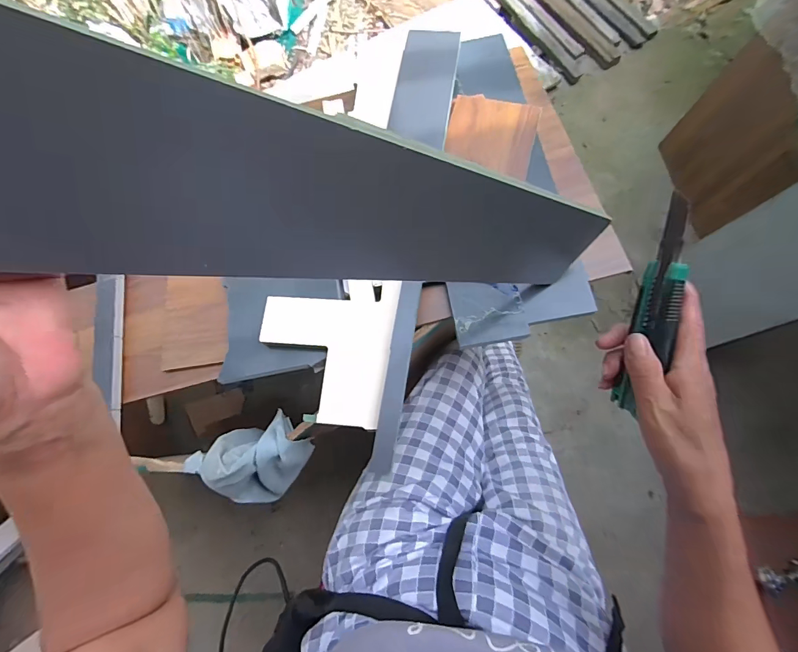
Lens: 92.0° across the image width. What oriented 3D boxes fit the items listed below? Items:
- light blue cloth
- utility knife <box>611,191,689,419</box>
[{"bbox_3d":[-0.211,0.193,0.563,0.105,0.133,0.134,39,76,14],"label":"light blue cloth"},{"bbox_3d":[0.194,-0.010,0.290,0.017,0.031,0.164,5,108,4],"label":"utility knife"}]

